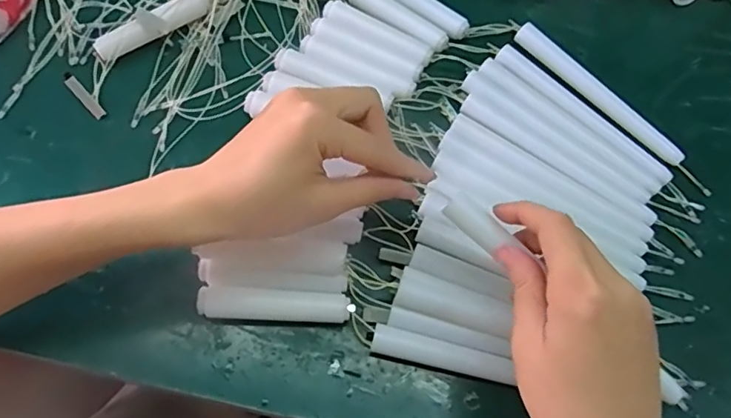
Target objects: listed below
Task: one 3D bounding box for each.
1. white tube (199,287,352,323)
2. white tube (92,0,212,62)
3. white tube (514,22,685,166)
[{"bbox_3d":[-0.055,0.058,0.334,0.088,0.016,0.017,3,66,-2],"label":"white tube"},{"bbox_3d":[-0.161,-0.139,0.420,0.090,0.022,0.018,-30,71,-15],"label":"white tube"},{"bbox_3d":[0.172,-0.086,0.411,0.015,0.014,0.149,-40,74,-18],"label":"white tube"}]

